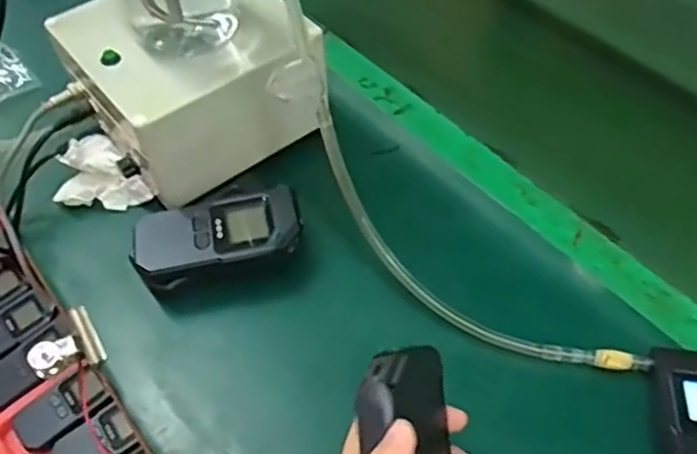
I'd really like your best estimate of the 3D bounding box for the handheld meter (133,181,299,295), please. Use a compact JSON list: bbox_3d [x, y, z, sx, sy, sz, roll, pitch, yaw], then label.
[{"bbox_3d":[-0.094,0.010,0.476,0.122,0.045,0.070,-19,55,-10],"label":"handheld meter"}]

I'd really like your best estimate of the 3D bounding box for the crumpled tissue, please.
[{"bbox_3d":[-0.203,-0.036,0.517,0.061,0.042,0.063,-32,58,-18],"label":"crumpled tissue"}]

